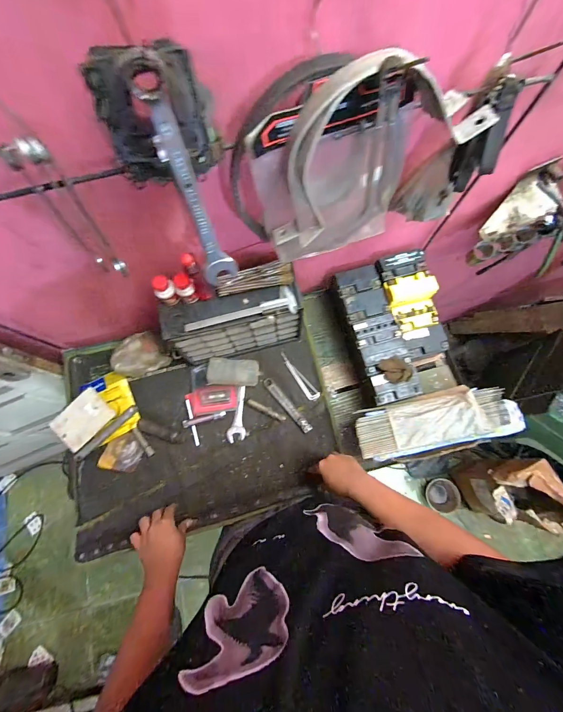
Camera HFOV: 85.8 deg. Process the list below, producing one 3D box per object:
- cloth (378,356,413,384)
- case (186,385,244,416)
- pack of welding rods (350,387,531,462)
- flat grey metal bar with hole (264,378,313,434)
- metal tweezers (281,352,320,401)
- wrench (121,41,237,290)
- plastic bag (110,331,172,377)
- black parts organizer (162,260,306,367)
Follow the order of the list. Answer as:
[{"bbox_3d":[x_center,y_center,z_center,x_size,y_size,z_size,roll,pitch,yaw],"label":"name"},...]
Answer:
[{"bbox_3d":[0.266,0.030,0.701,0.056,0.034,0.067,-32,76,-9],"label":"cloth"},{"bbox_3d":[-0.170,0.111,0.779,0.135,0.023,0.068,-10,73,-3],"label":"case"},{"bbox_3d":[0.366,0.152,0.709,0.382,0.064,0.127,-12,74,-3],"label":"pack of welding rods"},{"bbox_3d":[0.014,0.126,0.783,0.026,0.007,0.170,-38,77,-10],"label":"flat grey metal bar with hole"},{"bbox_3d":[0.045,0.054,0.809,0.032,0.005,0.155,-35,76,-9],"label":"metal tweezers"},{"bbox_3d":[-0.106,-0.193,0.364,0.042,0.249,0.021,-22,53,-6],"label":"wrench"},{"bbox_3d":[-0.371,-0.007,0.788,0.141,0.064,0.102,-24,75,-7],"label":"plastic bag"},{"bbox_3d":[-0.106,-0.074,0.726,0.291,0.212,0.093,-12,74,-3],"label":"black parts organizer"}]

